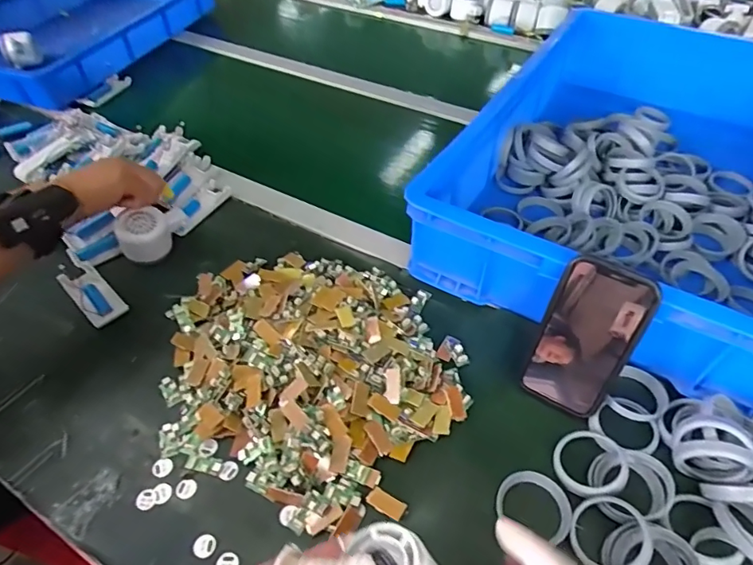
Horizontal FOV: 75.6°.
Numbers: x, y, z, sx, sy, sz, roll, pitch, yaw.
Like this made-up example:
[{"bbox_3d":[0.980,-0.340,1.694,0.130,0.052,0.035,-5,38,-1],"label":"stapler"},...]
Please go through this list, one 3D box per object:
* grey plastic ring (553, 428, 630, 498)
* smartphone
[{"bbox_3d":[0.182,0.154,0.416,0.055,0.015,0.060,-12,49,-9],"label":"grey plastic ring"},{"bbox_3d":[0.185,0.052,0.433,0.076,0.147,0.005,27,31,23],"label":"smartphone"}]

